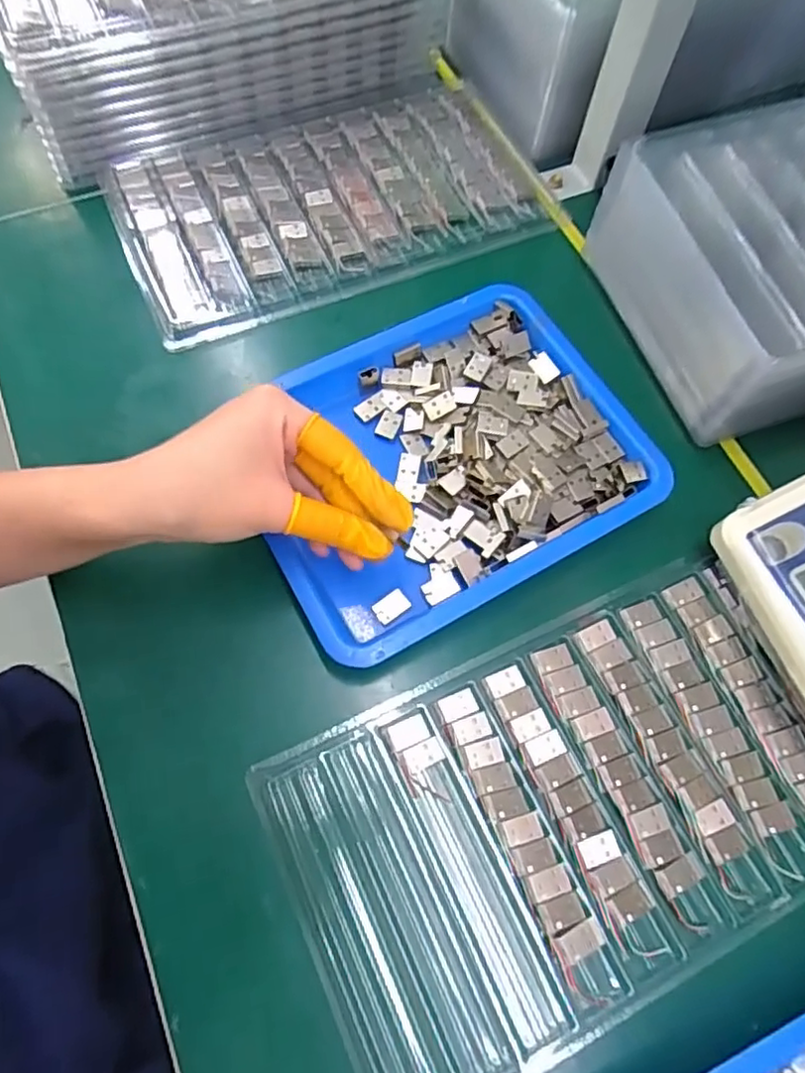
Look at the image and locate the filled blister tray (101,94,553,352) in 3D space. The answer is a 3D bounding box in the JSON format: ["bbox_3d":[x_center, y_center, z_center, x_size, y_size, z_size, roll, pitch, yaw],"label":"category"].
[{"bbox_3d":[-0.056,-0.242,0.456,0.276,0.024,0.168,-21,69,-10],"label":"filled blister tray"}]

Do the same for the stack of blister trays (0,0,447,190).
[{"bbox_3d":[-0.137,-0.393,0.469,0.299,0.097,0.166,-22,69,-8],"label":"stack of blister trays"}]

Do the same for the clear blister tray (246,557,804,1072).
[{"bbox_3d":[0.080,0.129,0.306,0.265,0.017,0.158,-24,70,-12],"label":"clear blister tray"}]

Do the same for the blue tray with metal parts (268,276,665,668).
[{"bbox_3d":[0.021,-0.045,0.364,0.211,0.023,0.166,-27,71,-13],"label":"blue tray with metal parts"}]

